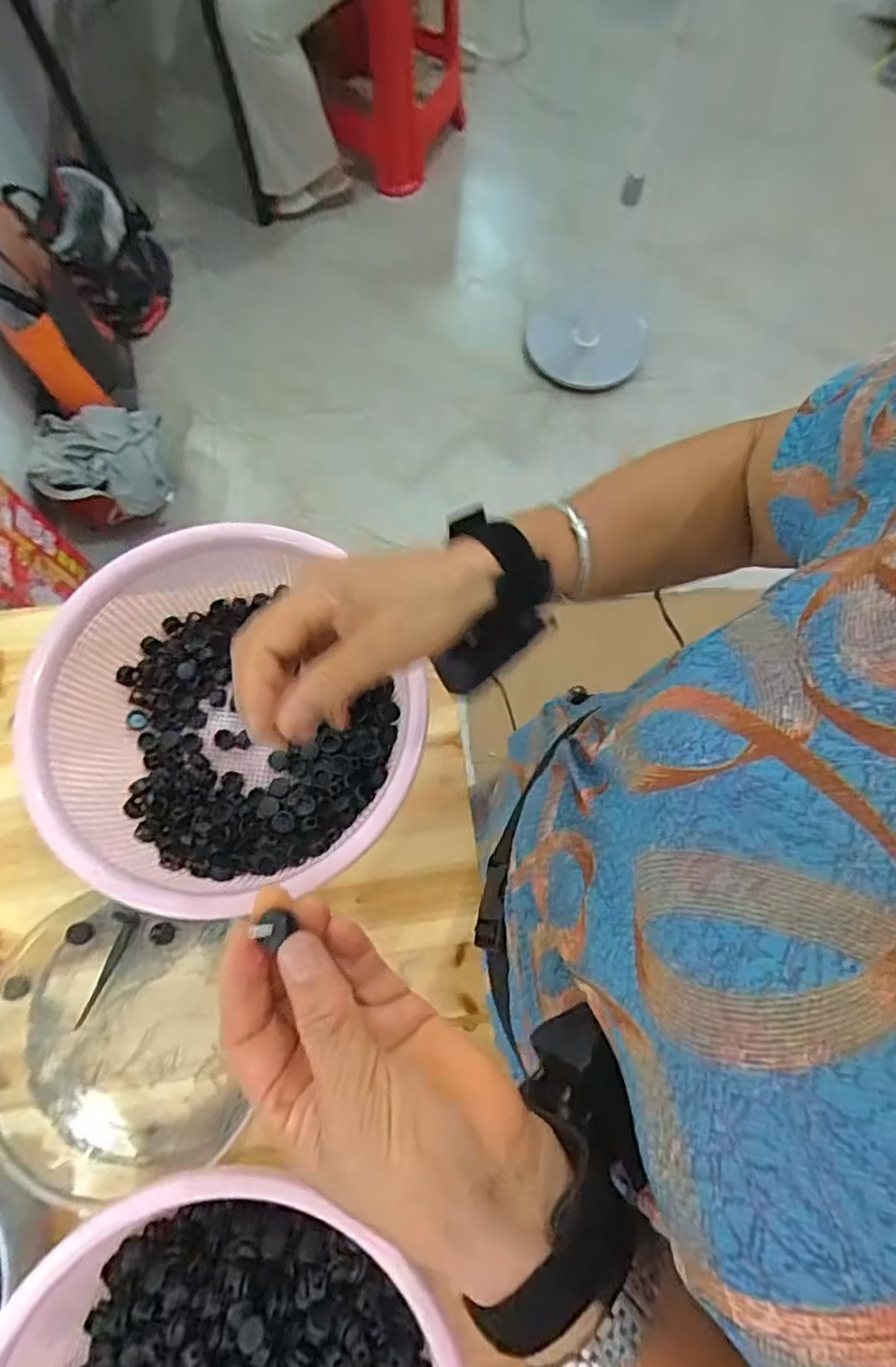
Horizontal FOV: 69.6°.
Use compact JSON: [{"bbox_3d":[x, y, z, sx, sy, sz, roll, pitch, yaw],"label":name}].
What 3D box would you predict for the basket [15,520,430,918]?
[{"bbox_3d":[-0.167,0.026,0.501,0.270,0.116,0.274,-12,74,-6],"label":"basket"}]

